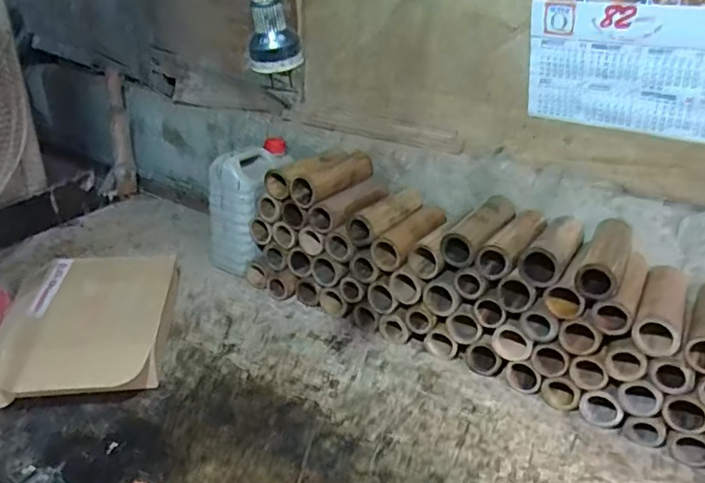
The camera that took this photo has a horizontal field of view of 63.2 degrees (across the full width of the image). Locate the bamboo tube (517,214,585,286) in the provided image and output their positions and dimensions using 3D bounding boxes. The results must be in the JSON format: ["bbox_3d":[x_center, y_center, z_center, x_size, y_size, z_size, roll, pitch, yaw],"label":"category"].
[{"bbox_3d":[0.301,0.007,0.845,0.057,0.051,0.166,18,31,28],"label":"bamboo tube"}]

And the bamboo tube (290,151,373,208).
[{"bbox_3d":[-0.028,-0.113,1.017,0.056,0.051,0.178,20,32,31],"label":"bamboo tube"}]

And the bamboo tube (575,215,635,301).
[{"bbox_3d":[0.364,0.019,0.820,0.052,0.046,0.189,16,30,25],"label":"bamboo tube"}]

